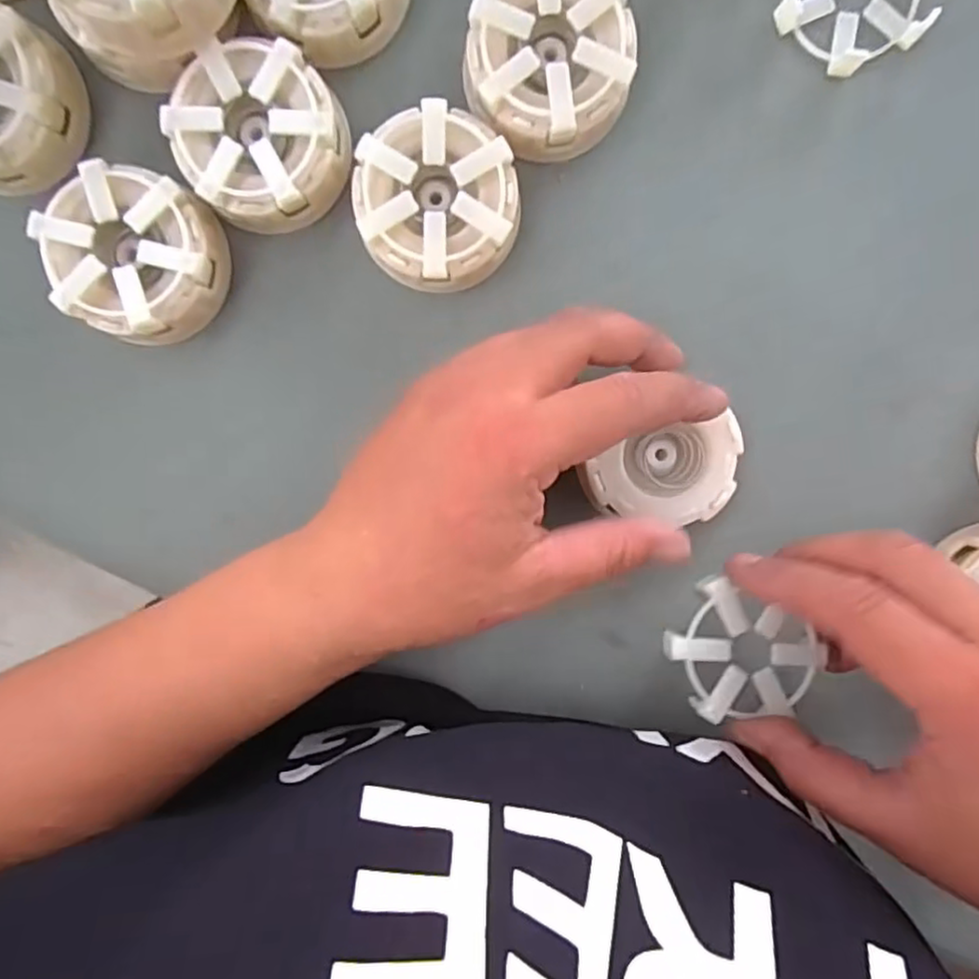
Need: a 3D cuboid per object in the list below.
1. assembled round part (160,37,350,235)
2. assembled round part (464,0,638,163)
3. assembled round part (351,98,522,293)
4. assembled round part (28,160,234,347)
[{"bbox_3d":[-0.084,-0.130,0.246,0.057,0.028,0.059,0,97,0],"label":"assembled round part"},{"bbox_3d":[0.022,-0.156,0.243,0.059,0.029,0.058,0,97,0],"label":"assembled round part"},{"bbox_3d":[-0.019,-0.108,0.251,0.058,0.026,0.062,0,97,0],"label":"assembled round part"},{"bbox_3d":[-0.133,-0.088,0.250,0.058,0.029,0.058,0,97,0],"label":"assembled round part"}]

